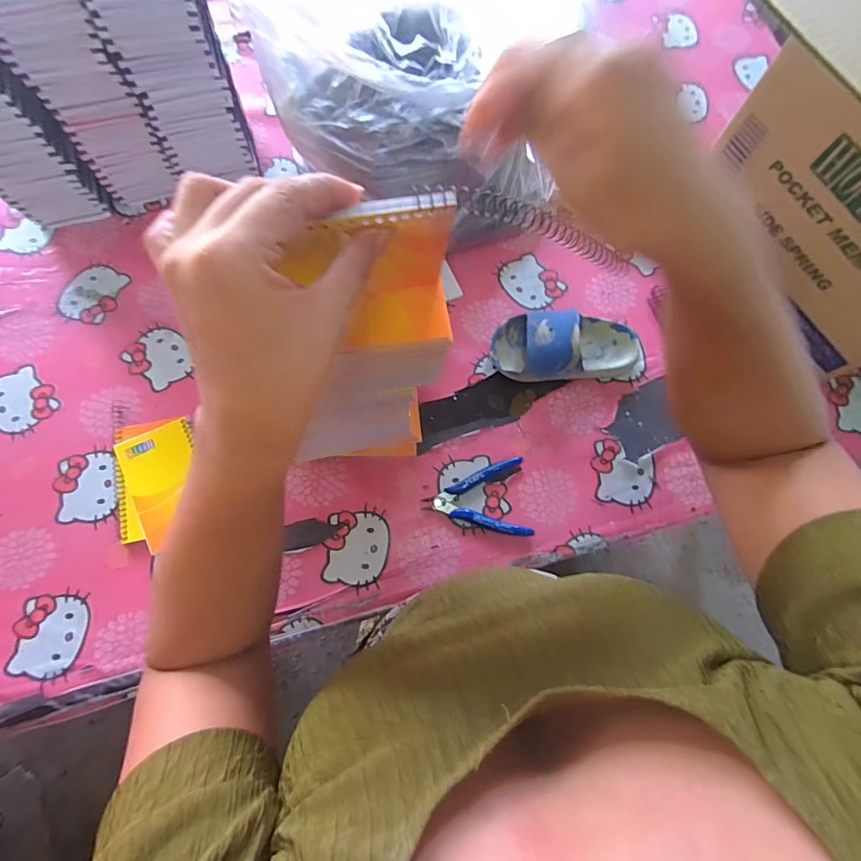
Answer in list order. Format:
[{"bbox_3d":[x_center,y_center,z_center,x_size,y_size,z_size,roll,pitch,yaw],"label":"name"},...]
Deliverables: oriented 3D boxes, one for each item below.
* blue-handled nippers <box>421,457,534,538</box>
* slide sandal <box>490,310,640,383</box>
[{"bbox_3d":[0.052,0.075,0.507,0.114,0.017,0.085,-2,75,-3],"label":"blue-handled nippers"},{"bbox_3d":[0.163,-0.102,0.541,0.168,0.057,0.087,-1,75,-2],"label":"slide sandal"}]

